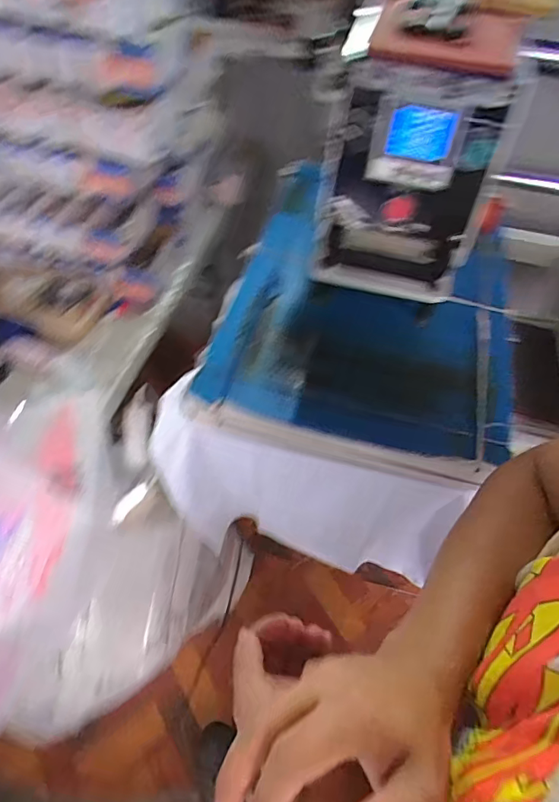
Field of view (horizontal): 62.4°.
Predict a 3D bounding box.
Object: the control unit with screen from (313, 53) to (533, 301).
[{"bbox_3d":[0.119,-0.204,0.447,0.153,0.197,0.035,9,36,5],"label":"control unit with screen"}]

